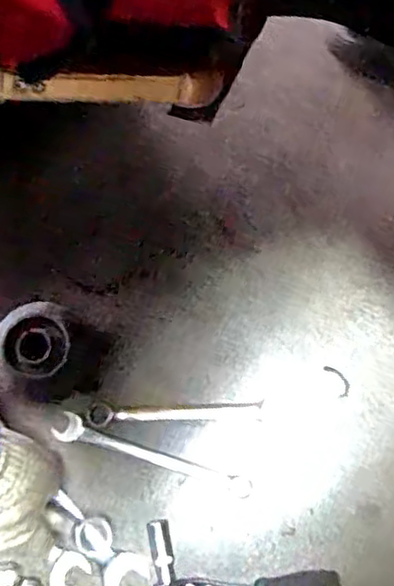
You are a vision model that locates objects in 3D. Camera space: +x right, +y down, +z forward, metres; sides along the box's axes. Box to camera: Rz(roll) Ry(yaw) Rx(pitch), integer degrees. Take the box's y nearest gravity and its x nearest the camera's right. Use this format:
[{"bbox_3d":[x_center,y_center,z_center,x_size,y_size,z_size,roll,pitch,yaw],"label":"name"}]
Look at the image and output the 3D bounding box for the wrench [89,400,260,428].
[{"bbox_3d":[-0.020,0.106,0.604,0.154,0.011,0.019,-1,76,1],"label":"wrench"}]

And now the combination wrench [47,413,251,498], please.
[{"bbox_3d":[-0.036,0.144,0.603,0.171,0.009,0.022,17,77,5],"label":"combination wrench"}]

